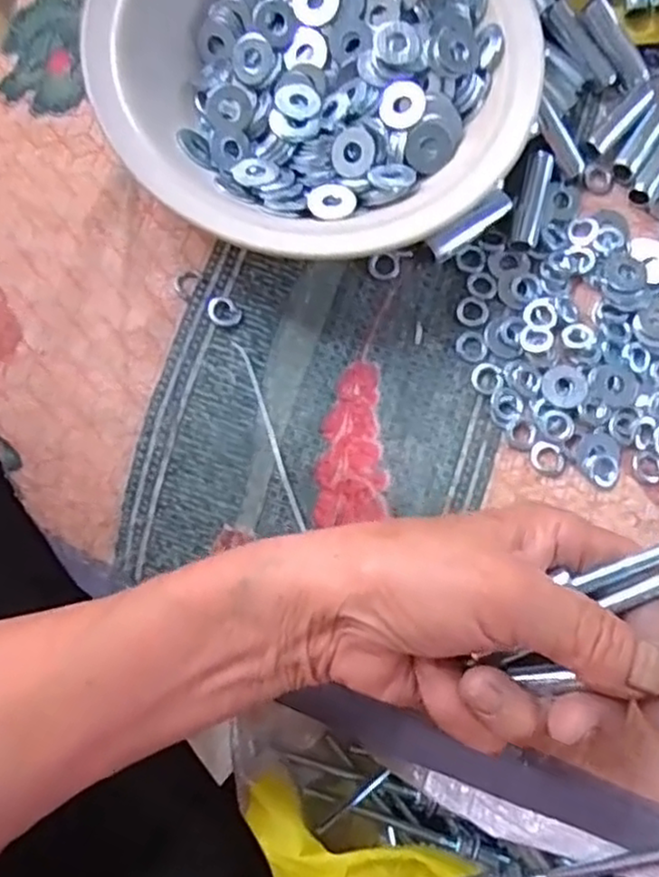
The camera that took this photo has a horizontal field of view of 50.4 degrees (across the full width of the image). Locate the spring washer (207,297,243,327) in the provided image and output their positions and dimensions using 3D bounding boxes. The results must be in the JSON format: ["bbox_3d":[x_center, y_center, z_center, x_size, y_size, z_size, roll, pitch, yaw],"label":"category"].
[{"bbox_3d":[-0.044,-0.053,0.290,0.012,0.004,0.013,0,80,0],"label":"spring washer"}]

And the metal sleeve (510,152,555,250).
[{"bbox_3d":[0.089,-0.103,0.304,0.012,0.012,0.041,14,80,3],"label":"metal sleeve"}]

